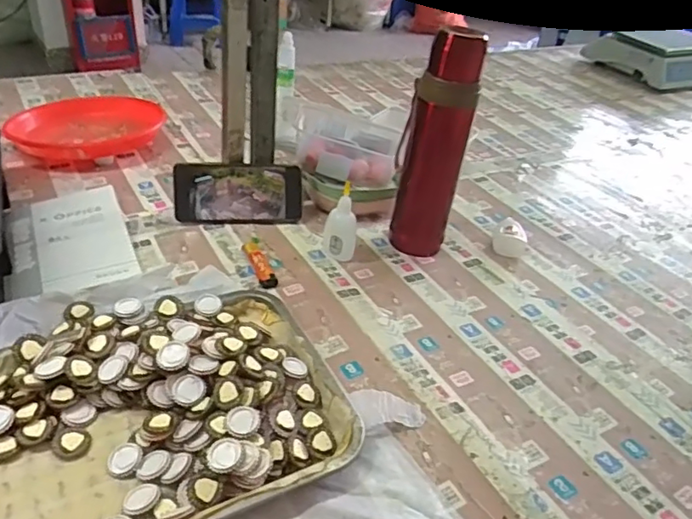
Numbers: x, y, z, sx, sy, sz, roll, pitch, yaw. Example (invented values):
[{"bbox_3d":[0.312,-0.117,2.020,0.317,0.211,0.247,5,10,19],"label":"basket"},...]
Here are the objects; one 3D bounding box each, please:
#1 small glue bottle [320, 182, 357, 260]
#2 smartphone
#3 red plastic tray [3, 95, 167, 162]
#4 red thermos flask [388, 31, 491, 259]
[{"bbox_3d":[-0.005,-0.044,0.703,0.035,0.096,0.034,-4,37,-16],"label":"small glue bottle"},{"bbox_3d":[-0.142,-0.086,0.757,0.163,0.076,0.010,0,8,-12],"label":"smartphone"},{"bbox_3d":[-0.411,-0.210,0.909,0.200,0.051,0.205,30,41,29],"label":"red plastic tray"},{"bbox_3d":[0.106,-0.133,0.695,0.077,0.274,0.059,11,35,5],"label":"red thermos flask"}]

